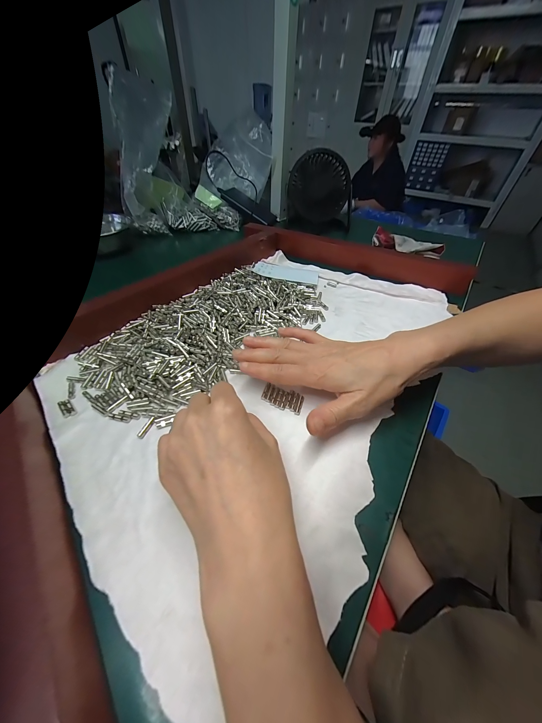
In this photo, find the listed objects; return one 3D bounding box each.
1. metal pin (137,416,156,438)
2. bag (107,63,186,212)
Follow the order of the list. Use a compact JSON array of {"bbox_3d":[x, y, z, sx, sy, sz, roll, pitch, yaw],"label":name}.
[{"bbox_3d":[-0.110,0.058,0.216,0.005,0.004,0.020,19,50,14],"label":"metal pin"},{"bbox_3d":[-0.241,-0.398,0.465,0.124,0.179,0.069,-19,51,-19],"label":"bag"}]

